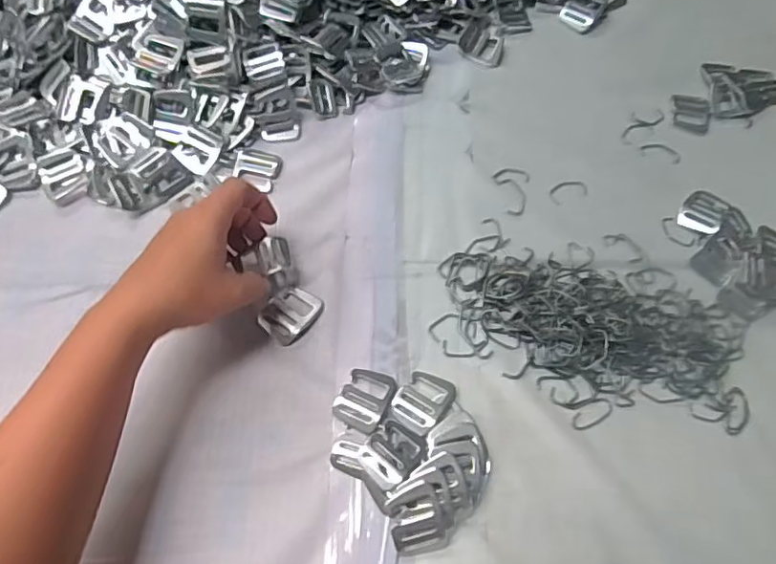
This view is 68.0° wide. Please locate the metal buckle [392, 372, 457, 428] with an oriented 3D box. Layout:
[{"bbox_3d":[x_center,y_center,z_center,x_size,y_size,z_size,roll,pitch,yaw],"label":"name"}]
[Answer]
[{"bbox_3d":[0.027,0.085,0.422,0.035,0.007,0.043,35,68,12],"label":"metal buckle"}]

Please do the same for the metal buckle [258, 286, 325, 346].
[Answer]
[{"bbox_3d":[-0.075,0.024,0.449,0.038,0.004,0.047,38,69,13],"label":"metal buckle"}]

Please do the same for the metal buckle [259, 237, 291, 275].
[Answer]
[{"bbox_3d":[-0.087,-0.022,0.446,0.022,0.004,0.031,-18,68,-11],"label":"metal buckle"}]

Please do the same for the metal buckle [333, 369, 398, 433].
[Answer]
[{"bbox_3d":[-0.017,0.085,0.420,0.035,0.010,0.044,24,67,7],"label":"metal buckle"}]

